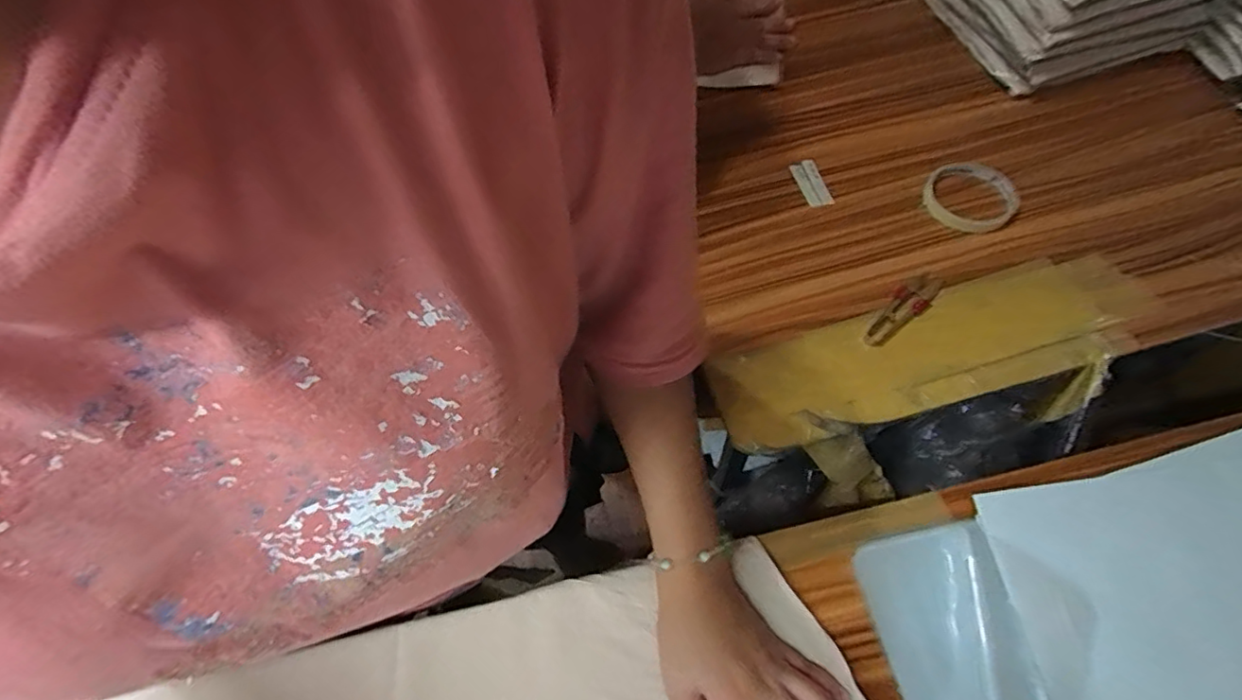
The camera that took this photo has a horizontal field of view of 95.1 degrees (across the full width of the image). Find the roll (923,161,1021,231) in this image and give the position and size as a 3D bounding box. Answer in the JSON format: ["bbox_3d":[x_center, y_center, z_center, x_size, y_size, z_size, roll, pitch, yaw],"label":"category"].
[{"bbox_3d":[0.352,-0.156,0.572,0.085,0.013,0.085,-1,61,2],"label":"roll"}]

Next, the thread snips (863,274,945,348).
[{"bbox_3d":[0.261,-0.040,0.520,0.030,0.007,0.109,40,70,22],"label":"thread snips"}]

